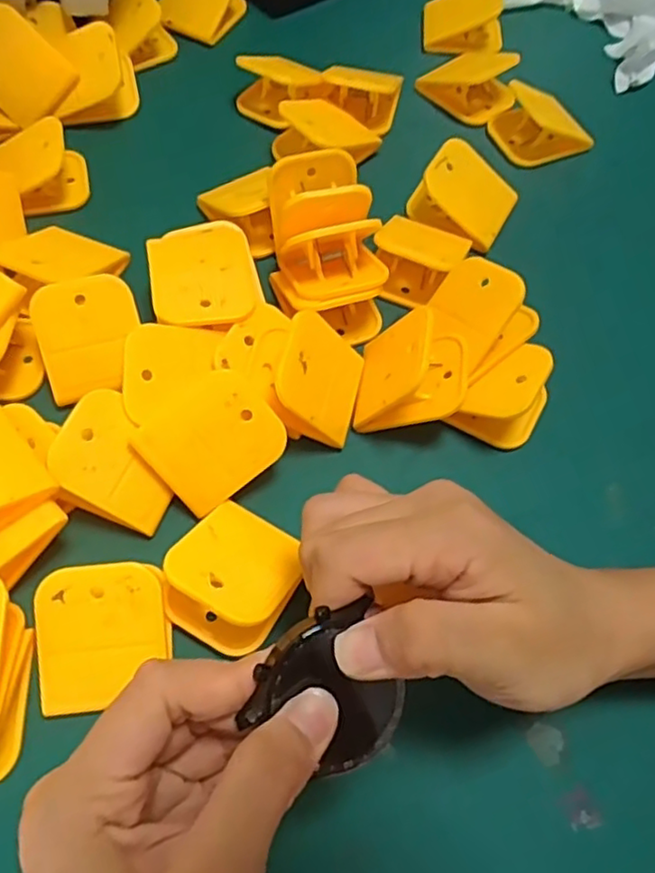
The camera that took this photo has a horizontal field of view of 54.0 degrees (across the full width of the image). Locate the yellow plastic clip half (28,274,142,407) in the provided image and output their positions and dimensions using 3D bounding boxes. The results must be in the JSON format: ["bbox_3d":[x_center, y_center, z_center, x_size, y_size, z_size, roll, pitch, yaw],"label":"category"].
[{"bbox_3d":[-0.113,-0.047,0.306,0.046,0.004,0.054,-16,101,-19],"label":"yellow plastic clip half"}]

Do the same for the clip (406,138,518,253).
[{"bbox_3d":[0.079,-0.138,0.364,0.052,0.027,0.044,34,67,13],"label":"clip"}]

